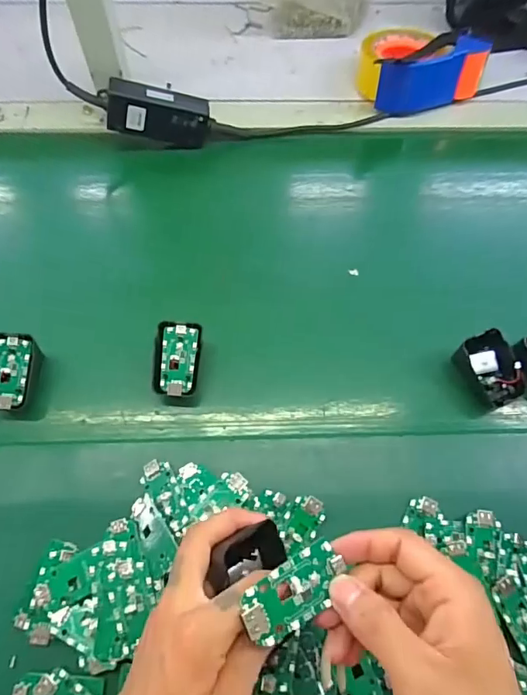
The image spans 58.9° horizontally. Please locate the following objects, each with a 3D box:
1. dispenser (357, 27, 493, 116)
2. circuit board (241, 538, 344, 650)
[{"bbox_3d":[0.197,-0.370,0.607,0.141,0.069,0.105,-9,64,-6],"label":"dispenser"},{"bbox_3d":[0.017,0.129,0.246,0.060,0.006,0.031,-18,79,-29],"label":"circuit board"}]

